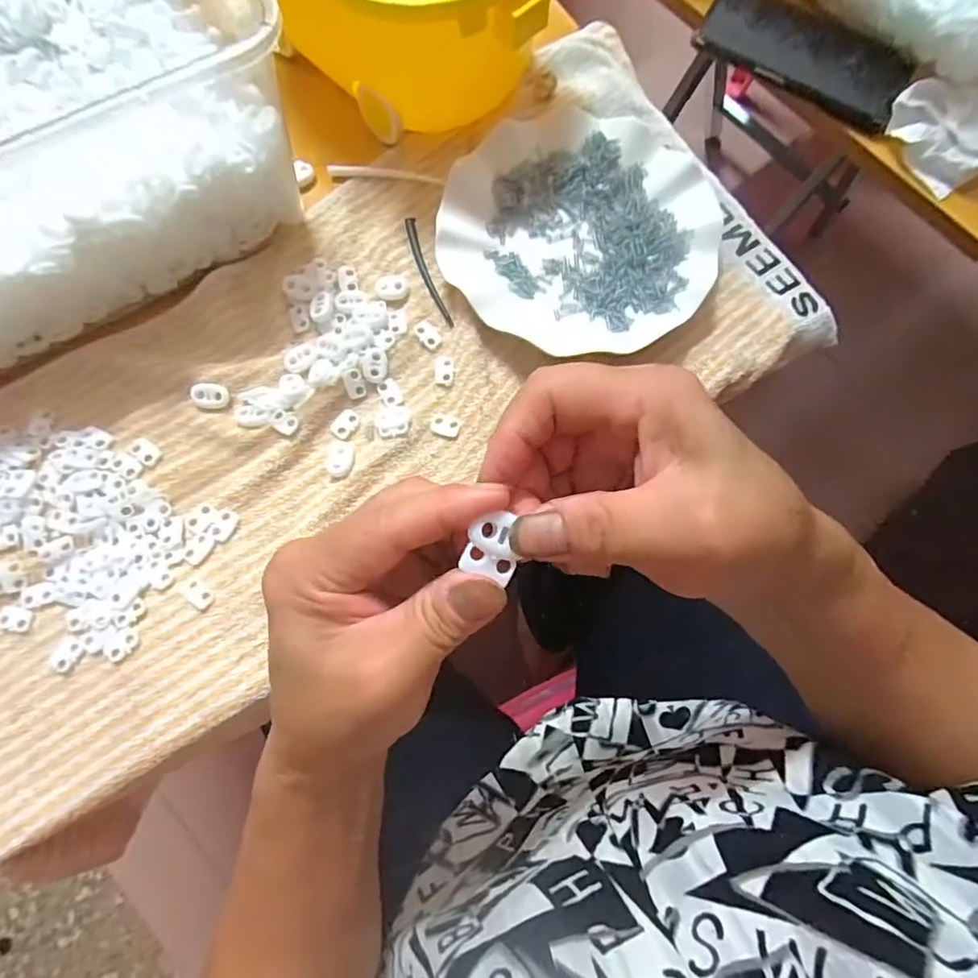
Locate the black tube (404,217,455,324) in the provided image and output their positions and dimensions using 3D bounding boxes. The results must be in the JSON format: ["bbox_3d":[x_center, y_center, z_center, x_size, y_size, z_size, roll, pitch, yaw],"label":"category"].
[{"bbox_3d":[-0.042,-0.148,0.380,0.009,0.006,0.084,-19,77,-7],"label":"black tube"}]

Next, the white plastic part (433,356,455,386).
[{"bbox_3d":[-0.029,-0.078,0.363,0.013,0.004,0.021,-3,76,-3],"label":"white plastic part"}]

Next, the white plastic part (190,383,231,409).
[{"bbox_3d":[-0.175,-0.059,0.350,0.022,0.006,0.016,5,76,-1],"label":"white plastic part"}]

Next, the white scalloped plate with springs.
[{"bbox_3d":[0.061,-0.174,0.378,0.179,0.023,0.175,0,76,-2],"label":"white scalloped plate with springs"}]

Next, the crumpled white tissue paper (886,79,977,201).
[{"bbox_3d":[0.358,-0.274,0.420,0.107,0.026,0.083,-22,78,-7],"label":"crumpled white tissue paper"}]

